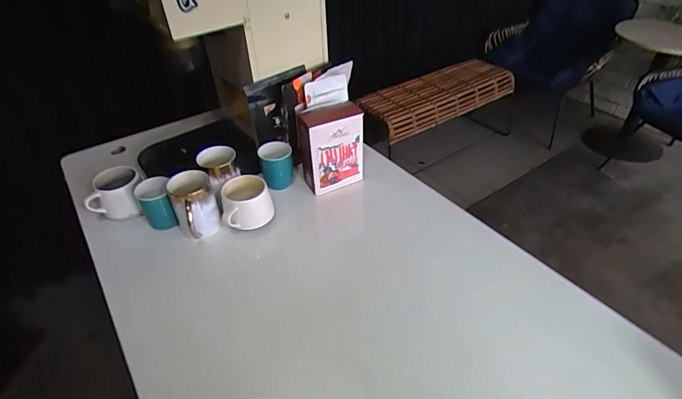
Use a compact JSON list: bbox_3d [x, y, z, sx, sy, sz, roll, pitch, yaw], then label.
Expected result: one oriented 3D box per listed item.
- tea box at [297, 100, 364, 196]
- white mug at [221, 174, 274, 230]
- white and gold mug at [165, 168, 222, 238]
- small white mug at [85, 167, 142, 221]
[{"bbox_3d":[-0.017,-0.102,0.812,0.117,0.161,0.069,-18,39,-15],"label":"tea box"},{"bbox_3d":[-0.175,0.007,0.750,0.090,0.065,0.078,-19,39,-16],"label":"white mug"},{"bbox_3d":[-0.258,0.012,0.729,0.071,0.100,0.079,-23,40,-20],"label":"white and gold mug"},{"bbox_3d":[-0.420,-0.010,0.775,0.093,0.069,0.090,-12,38,-7],"label":"small white mug"}]

